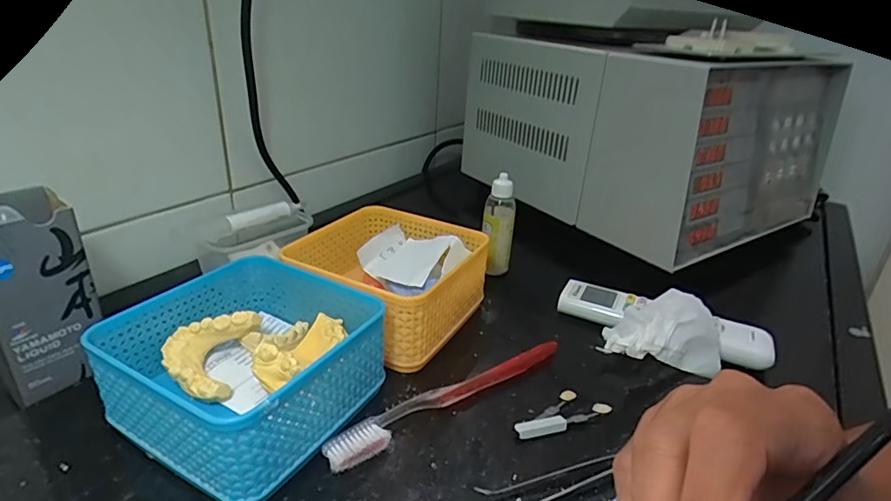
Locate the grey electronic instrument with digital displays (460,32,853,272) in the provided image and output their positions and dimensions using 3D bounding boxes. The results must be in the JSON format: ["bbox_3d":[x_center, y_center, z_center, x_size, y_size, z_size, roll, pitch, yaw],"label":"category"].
[{"bbox_3d":[0.277,-0.166,0.686,0.385,0.207,0.345,-12,30,-29],"label":"grey electronic instrument with digital displays"}]

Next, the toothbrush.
[{"bbox_3d":[0.005,0.096,0.336,0.181,0.014,0.022,-17,31,-34],"label":"toothbrush"}]

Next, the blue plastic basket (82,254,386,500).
[{"bbox_3d":[-0.121,0.070,0.317,0.128,0.067,0.128,15,28,26],"label":"blue plastic basket"}]

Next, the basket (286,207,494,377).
[{"bbox_3d":[-0.048,0.026,0.420,0.129,0.070,0.132,15,28,25],"label":"basket"}]

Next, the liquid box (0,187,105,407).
[{"bbox_3d":[-0.264,0.027,0.323,0.054,0.118,0.058,19,30,32],"label":"liquid box"}]

